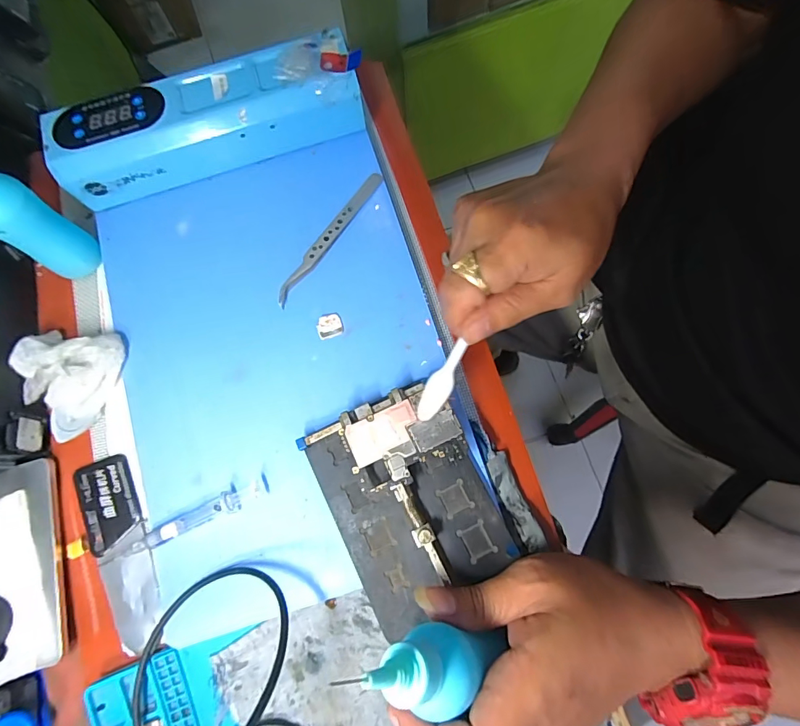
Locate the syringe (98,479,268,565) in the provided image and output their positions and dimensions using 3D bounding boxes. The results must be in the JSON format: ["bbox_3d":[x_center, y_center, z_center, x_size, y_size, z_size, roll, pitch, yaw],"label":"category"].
[{"bbox_3d":[-0.135,0.098,0.257,0.105,0.013,0.013,-24,77,-2],"label":"syringe"}]

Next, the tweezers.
[{"bbox_3d":[-0.049,-0.089,0.297,0.012,0.007,0.118,34,82,10],"label":"tweezers"}]

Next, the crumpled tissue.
[{"bbox_3d":[-0.213,0.013,0.273,0.060,0.024,0.067,2,78,4],"label":"crumpled tissue"}]

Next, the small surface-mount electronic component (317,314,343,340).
[{"bbox_3d":[-0.048,-0.025,0.284,0.016,0.004,0.015,-19,77,-1],"label":"small surface-mount electronic component"}]

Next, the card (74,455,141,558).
[{"bbox_3d":[-0.187,0.089,0.270,0.035,0.004,0.055,-20,79,-10],"label":"card"}]

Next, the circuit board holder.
[{"bbox_3d":[0.005,0.079,0.251,0.089,0.025,0.117,-27,77,-3],"label":"circuit board holder"}]

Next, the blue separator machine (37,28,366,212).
[{"bbox_3d":[-0.132,-0.168,0.296,0.204,0.054,0.048,-18,77,-1],"label":"blue separator machine"}]

